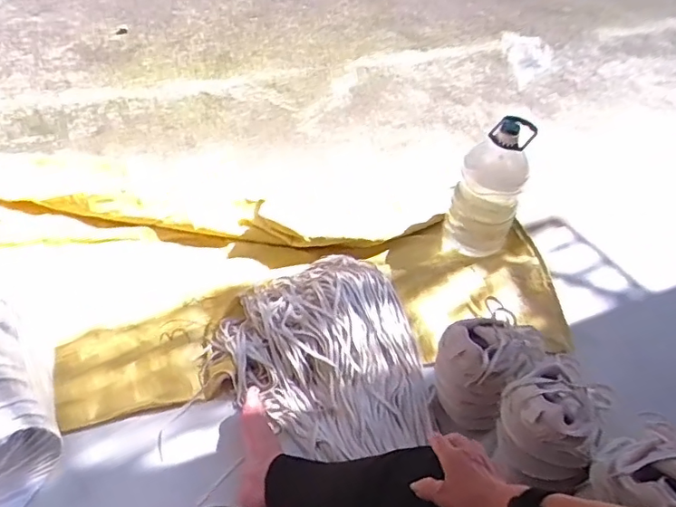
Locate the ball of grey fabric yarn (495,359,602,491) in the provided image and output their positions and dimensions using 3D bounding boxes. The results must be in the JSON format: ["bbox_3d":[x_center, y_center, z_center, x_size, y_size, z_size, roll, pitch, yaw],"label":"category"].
[{"bbox_3d":[0.315,0.253,0.805,0.144,0.118,0.169,28,51,17],"label":"ball of grey fabric yarn"}]

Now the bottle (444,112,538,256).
[{"bbox_3d":[0.390,-0.165,1.389,0.167,0.344,0.138,13,43,6],"label":"bottle"}]

